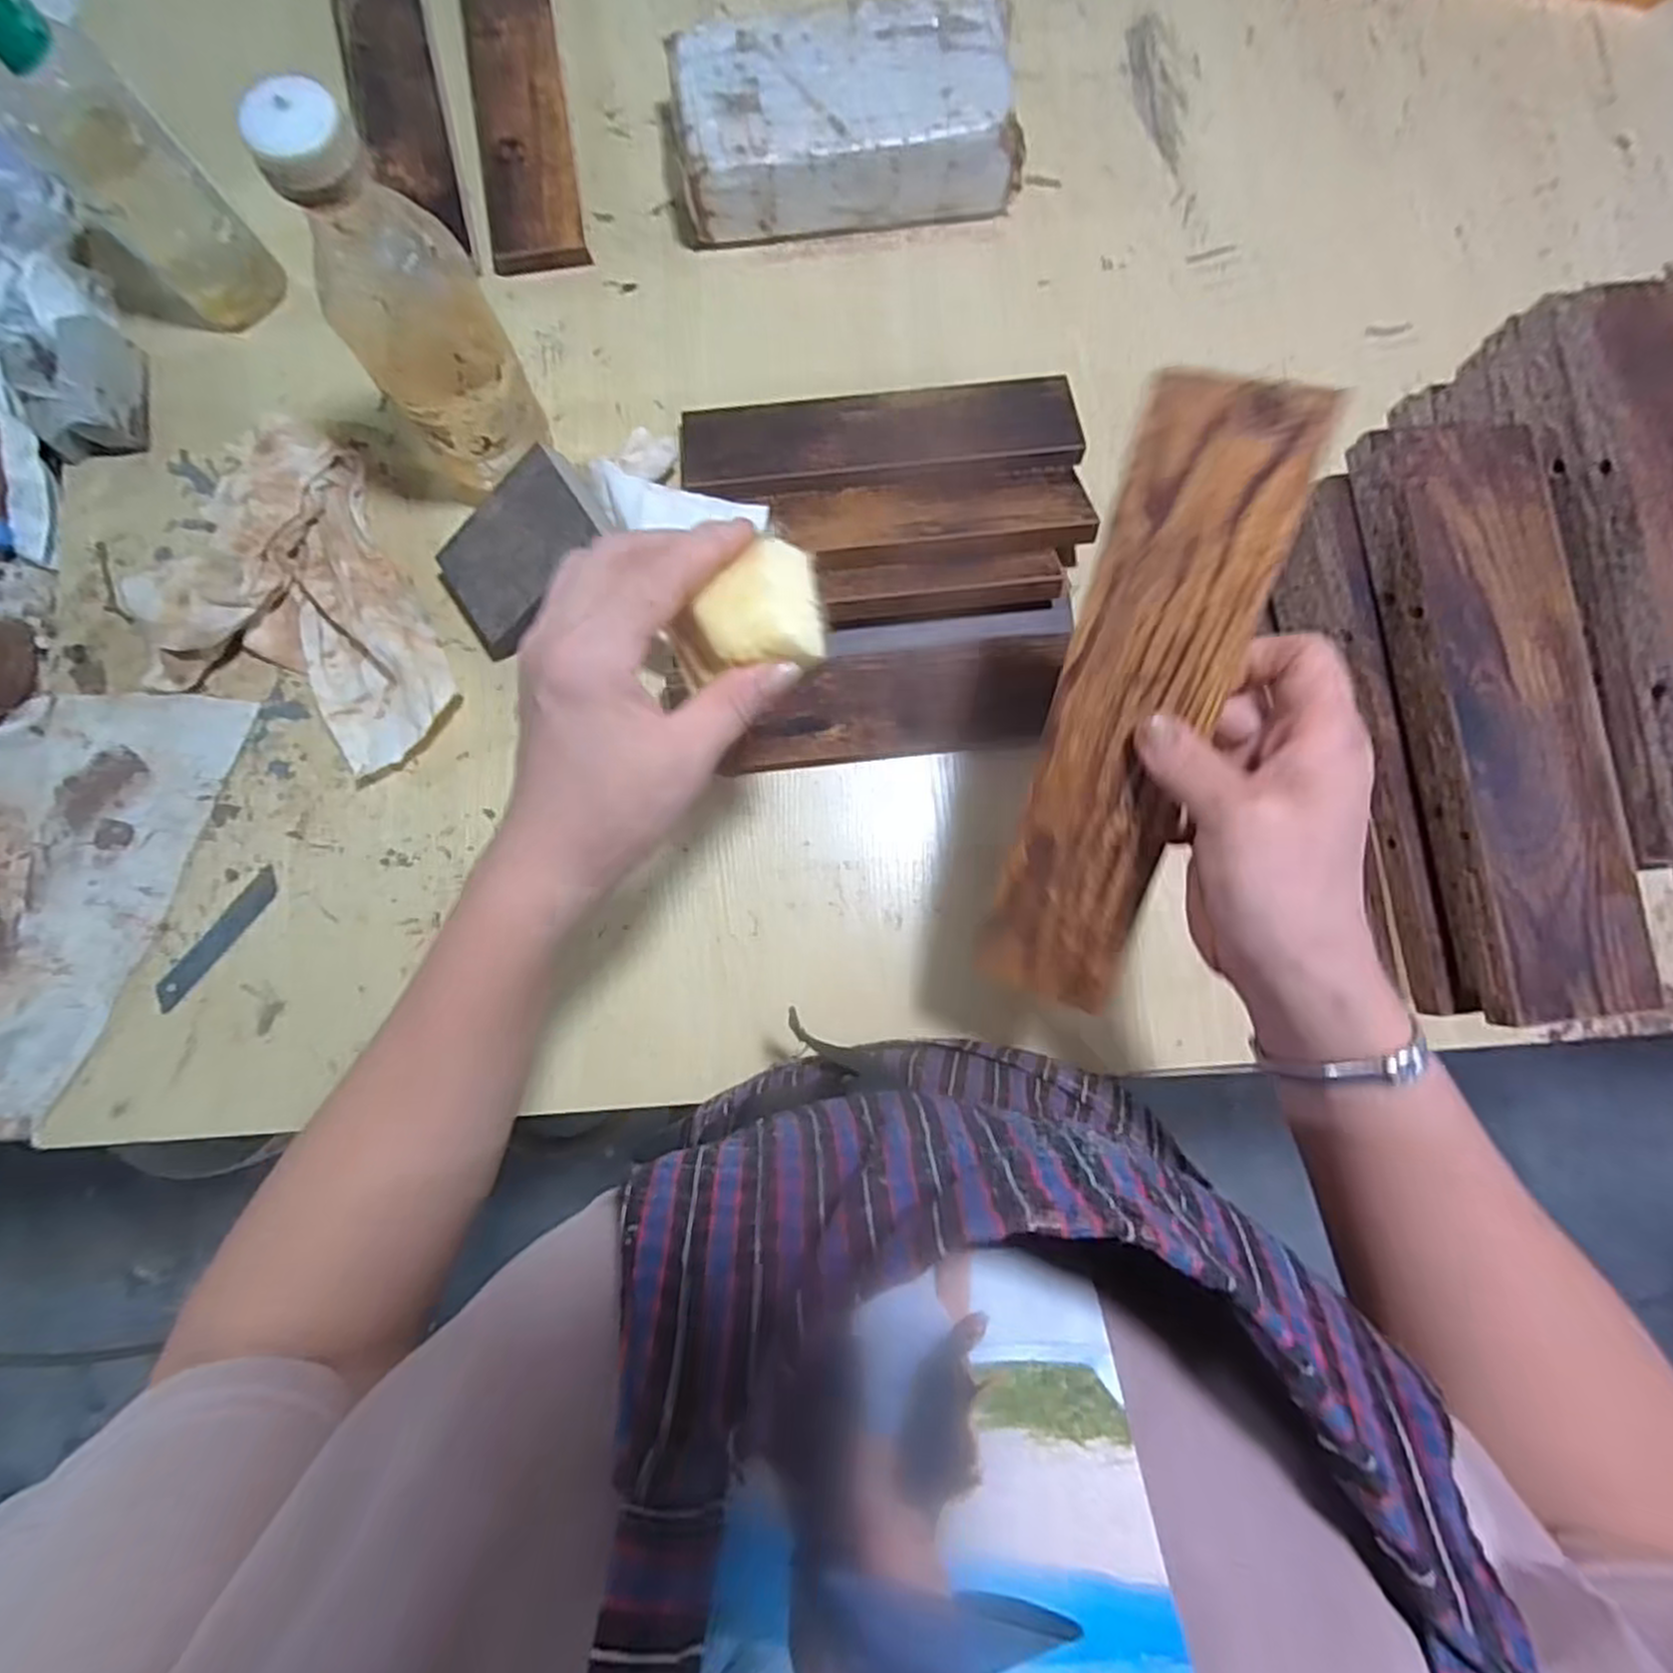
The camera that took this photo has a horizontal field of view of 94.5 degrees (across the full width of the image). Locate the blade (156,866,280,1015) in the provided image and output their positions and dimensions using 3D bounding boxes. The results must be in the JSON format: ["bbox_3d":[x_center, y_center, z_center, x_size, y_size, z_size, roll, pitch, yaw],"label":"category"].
[{"bbox_3d":[-0.367,0.060,0.460,0.015,0.006,0.098,41,87,-7],"label":"blade"}]

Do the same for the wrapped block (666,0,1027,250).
[{"bbox_3d":[0.004,-0.450,0.489,0.206,0.065,0.101,-9,84,-3],"label":"wrapped block"}]

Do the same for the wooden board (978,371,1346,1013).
[{"bbox_3d":[0.114,-0.041,0.304,0.057,0.006,0.241,19,115,16],"label":"wooden board"}]

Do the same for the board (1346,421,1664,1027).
[{"bbox_3d":[0.281,-0.052,0.329,0.066,0.030,0.247,-5,84,-1],"label":"board"}]

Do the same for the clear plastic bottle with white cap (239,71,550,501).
[{"bbox_3d":[-0.206,-0.248,0.390,0.072,0.204,0.056,-26,85,-3],"label":"clear plastic bottle with white cap"}]

